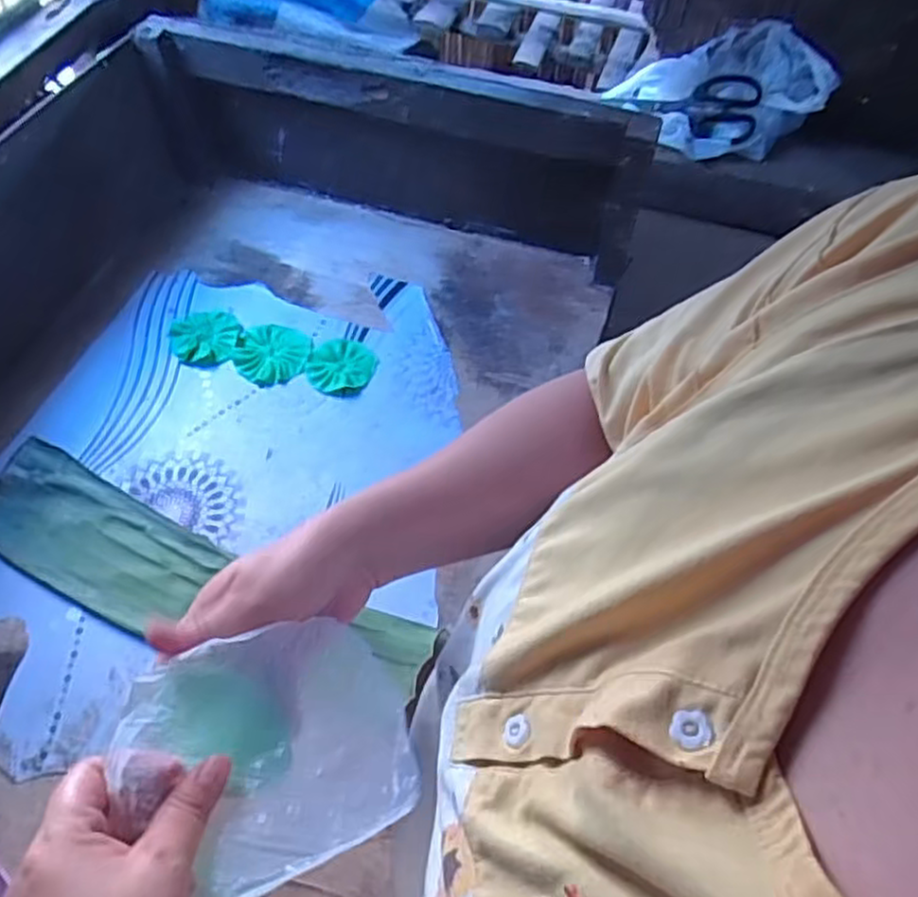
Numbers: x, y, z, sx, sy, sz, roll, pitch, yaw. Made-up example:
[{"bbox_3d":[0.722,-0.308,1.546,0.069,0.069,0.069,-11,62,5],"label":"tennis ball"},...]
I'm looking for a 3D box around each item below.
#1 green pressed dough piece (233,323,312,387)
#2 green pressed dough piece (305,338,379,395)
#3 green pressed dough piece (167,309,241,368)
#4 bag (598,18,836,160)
[{"bbox_3d":[-0.191,-0.097,0.763,0.074,0.009,0.072,6,56,3],"label":"green pressed dough piece"},{"bbox_3d":[-0.121,-0.084,0.759,0.069,0.004,0.072,1,56,-1],"label":"green pressed dough piece"},{"bbox_3d":[-0.263,-0.116,0.774,0.070,0.004,0.072,-6,56,-5],"label":"green pressed dough piece"},{"bbox_3d":[0.262,-0.371,0.773,0.214,0.096,0.078,18,58,10],"label":"bag"}]

